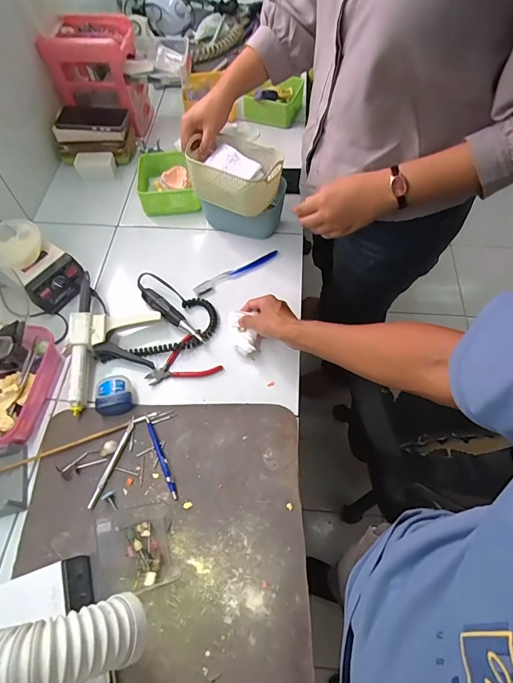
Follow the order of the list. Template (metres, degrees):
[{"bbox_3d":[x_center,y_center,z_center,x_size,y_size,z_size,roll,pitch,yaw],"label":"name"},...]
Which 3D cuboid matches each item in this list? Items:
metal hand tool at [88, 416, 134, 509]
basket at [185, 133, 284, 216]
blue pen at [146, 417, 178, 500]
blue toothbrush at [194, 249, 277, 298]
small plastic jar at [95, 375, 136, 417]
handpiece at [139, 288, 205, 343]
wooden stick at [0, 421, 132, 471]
[{"bbox_3d":[-0.217,0.181,0.597,0.012,0.004,0.138,15,62,10],"label":"metal hand tool"},{"bbox_3d":[-0.029,-0.310,0.729,0.159,0.074,0.110,27,65,16],"label":"basket"},{"bbox_3d":[-0.144,0.175,0.599,0.010,0.006,0.132,-23,62,-11],"label":"blue pen"},{"bbox_3d":[-0.037,-0.138,0.779,0.186,0.008,0.032,-32,65,-15],"label":"blue toothbrush"},{"bbox_3d":[-0.231,0.084,0.636,0.054,0.030,0.065,-16,61,-8],"label":"small plastic jar"},{"bbox_3d":[-0.156,-0.047,0.718,0.157,0.022,0.028,40,69,21],"label":"handpiece"},{"bbox_3d":[-0.307,0.167,0.602,0.231,0.011,0.007,-19,62,-9],"label":"wooden stick"}]

